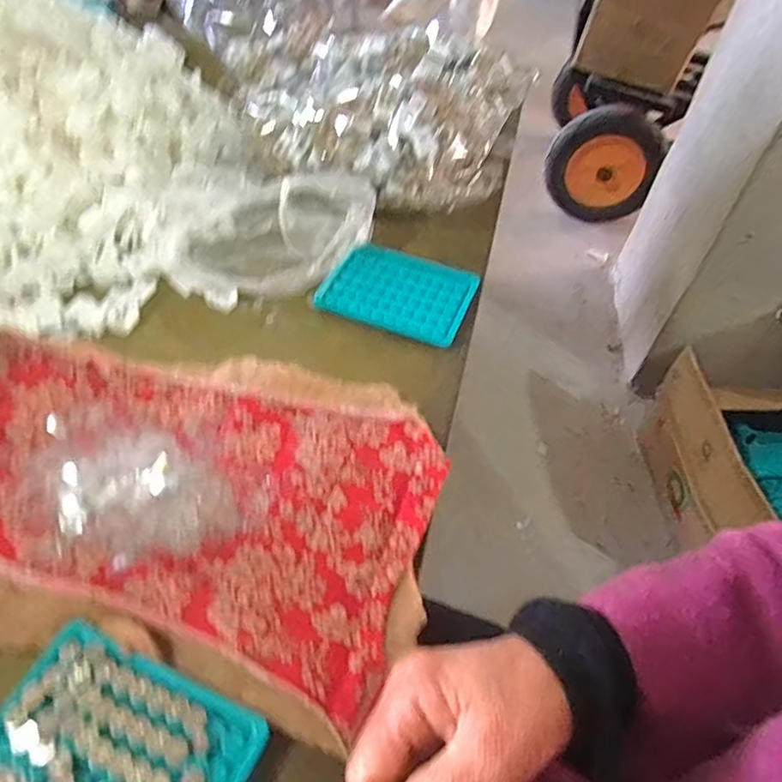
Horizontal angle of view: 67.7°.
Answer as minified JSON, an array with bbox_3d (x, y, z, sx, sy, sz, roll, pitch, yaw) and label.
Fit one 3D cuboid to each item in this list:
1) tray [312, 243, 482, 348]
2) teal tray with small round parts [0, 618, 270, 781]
[{"bbox_3d":[0.009,-0.093,0.538,0.129,0.014,0.098,19,53,12],"label":"tray"},{"bbox_3d":[-0.141,0.187,0.294,0.132,0.017,0.095,21,53,13],"label":"teal tray with small round parts"}]

